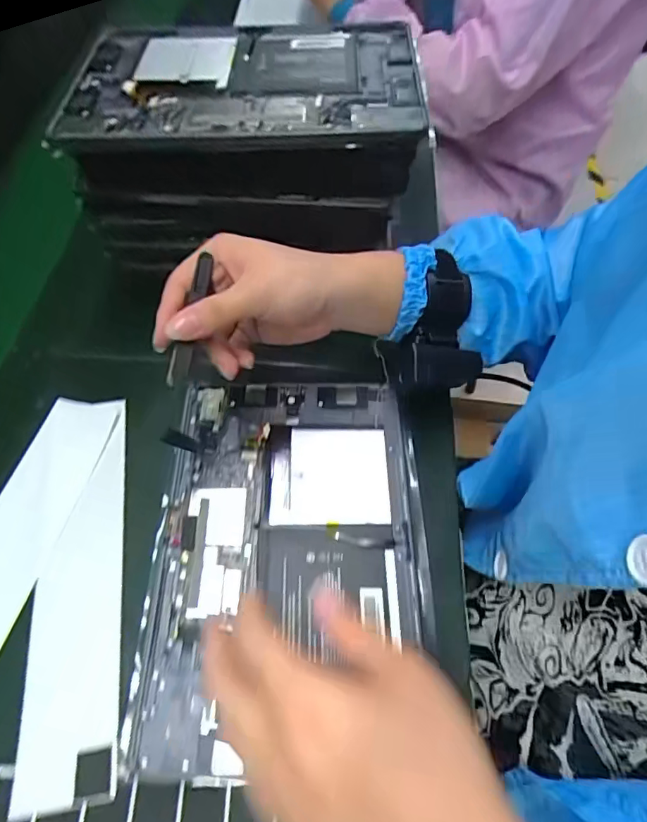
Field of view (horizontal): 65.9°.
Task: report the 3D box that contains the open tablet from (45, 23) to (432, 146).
[{"bbox_3d":[-0.055,-0.245,0.366,0.245,0.013,0.158,1,60,1],"label":"open tablet"}]

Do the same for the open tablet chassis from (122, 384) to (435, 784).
[{"bbox_3d":[-0.026,0.088,0.334,0.173,0.013,0.245,-3,60,-1],"label":"open tablet chassis"}]

